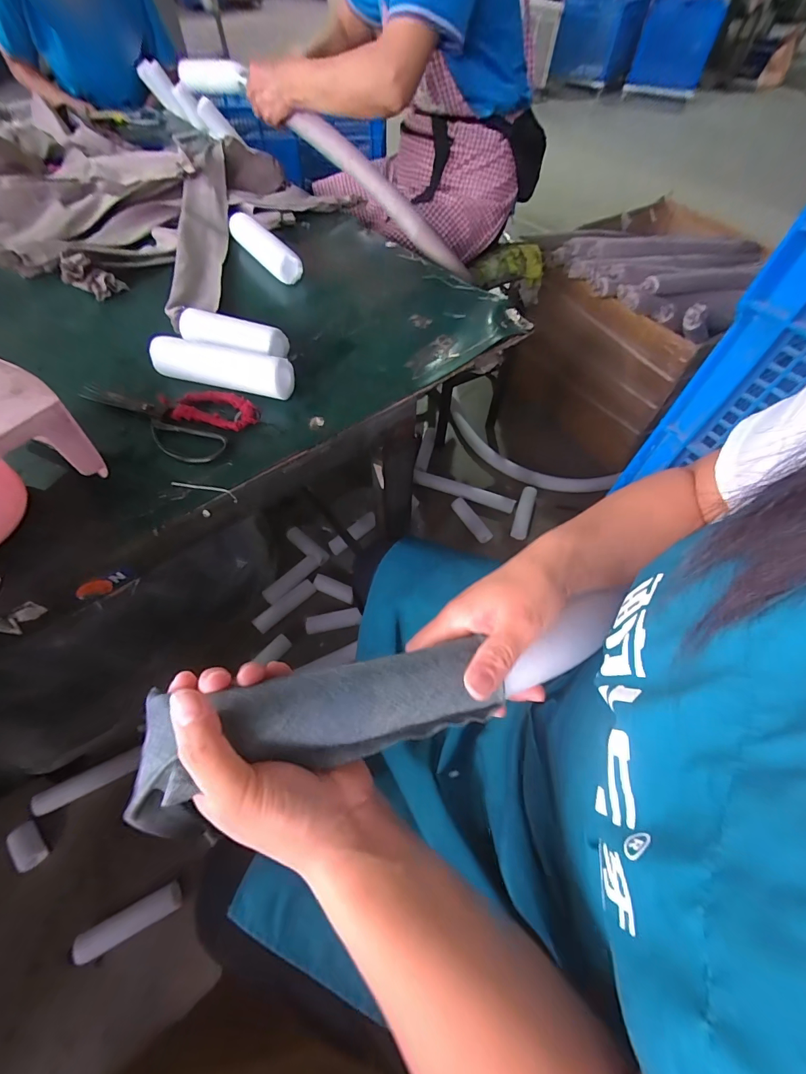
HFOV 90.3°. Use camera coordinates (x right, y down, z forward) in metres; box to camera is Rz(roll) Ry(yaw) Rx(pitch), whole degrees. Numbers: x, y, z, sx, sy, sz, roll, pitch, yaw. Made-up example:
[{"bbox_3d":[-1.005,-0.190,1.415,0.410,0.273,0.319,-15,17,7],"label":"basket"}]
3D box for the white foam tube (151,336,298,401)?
[{"bbox_3d":[-0.213,-0.201,0.478,0.162,0.044,0.037,12,58,7],"label":"white foam tube"}]

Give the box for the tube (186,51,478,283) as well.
[{"bbox_3d":[-0.166,-0.746,0.779,0.757,0.074,0.053,43,65,9],"label":"tube"}]

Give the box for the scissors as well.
[{"bbox_3d":[-0.262,-0.148,0.456,0.185,0.013,0.107,25,60,14],"label":"scissors"}]

